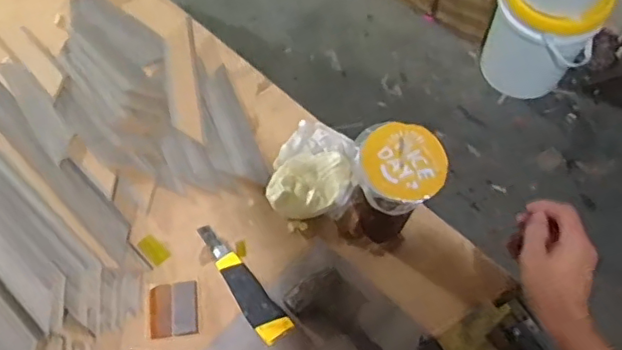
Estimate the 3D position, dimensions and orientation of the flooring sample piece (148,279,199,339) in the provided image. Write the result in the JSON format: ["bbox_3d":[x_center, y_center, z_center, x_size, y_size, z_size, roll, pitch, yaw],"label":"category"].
[{"bbox_3d":[-0.167,0.164,0.701,0.057,0.005,0.064,-7,64,-4],"label":"flooring sample piece"}]

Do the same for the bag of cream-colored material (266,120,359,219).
[{"bbox_3d":[0.009,-0.008,0.771,0.109,0.045,0.141,14,65,6],"label":"bag of cream-colored material"}]

